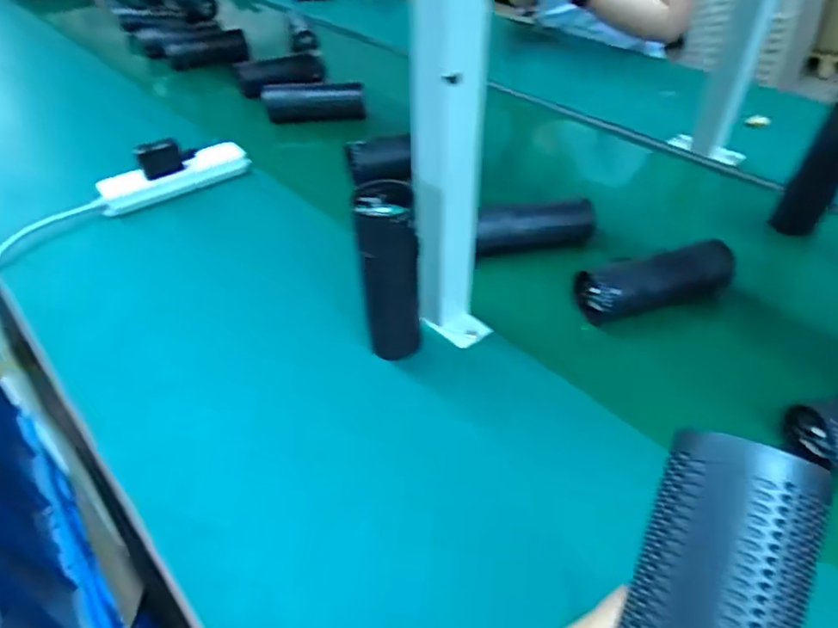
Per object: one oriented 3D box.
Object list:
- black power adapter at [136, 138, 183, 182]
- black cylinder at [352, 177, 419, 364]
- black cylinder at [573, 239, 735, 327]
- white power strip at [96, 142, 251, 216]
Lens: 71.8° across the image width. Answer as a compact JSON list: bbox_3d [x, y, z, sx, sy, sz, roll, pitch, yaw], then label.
[{"bbox_3d":[-0.341,-0.205,0.764,0.053,0.039,0.024,-18,47,-16],"label":"black power adapter"},{"bbox_3d":[-0.026,-0.035,0.513,0.054,0.161,0.050,-7,45,-6],"label":"black cylinder"},{"bbox_3d":[0.251,-0.031,0.613,0.170,0.064,0.051,-12,45,-11],"label":"black cylinder"},{"bbox_3d":[-0.327,-0.185,0.783,0.194,0.030,0.053,-27,50,-24],"label":"white power strip"}]

